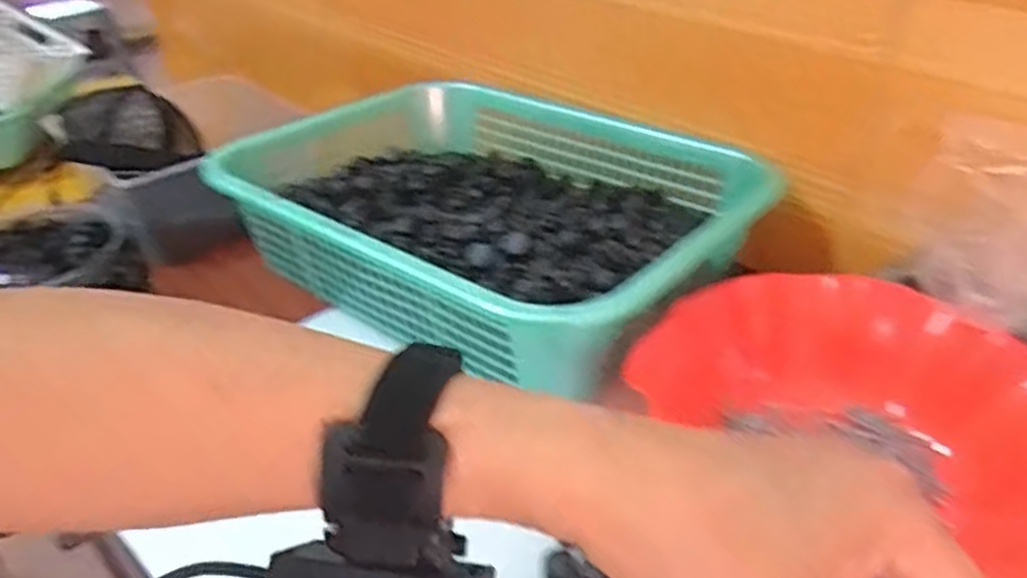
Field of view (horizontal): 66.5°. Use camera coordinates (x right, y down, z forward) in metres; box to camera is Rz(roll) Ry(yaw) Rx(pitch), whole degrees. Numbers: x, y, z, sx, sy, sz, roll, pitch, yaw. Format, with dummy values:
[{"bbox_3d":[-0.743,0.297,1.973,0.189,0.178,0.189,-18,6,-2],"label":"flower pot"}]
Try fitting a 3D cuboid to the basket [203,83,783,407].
[{"bbox_3d":[-0.023,-0.072,0.621,0.396,0.084,0.290,24,42,32],"label":"basket"}]

